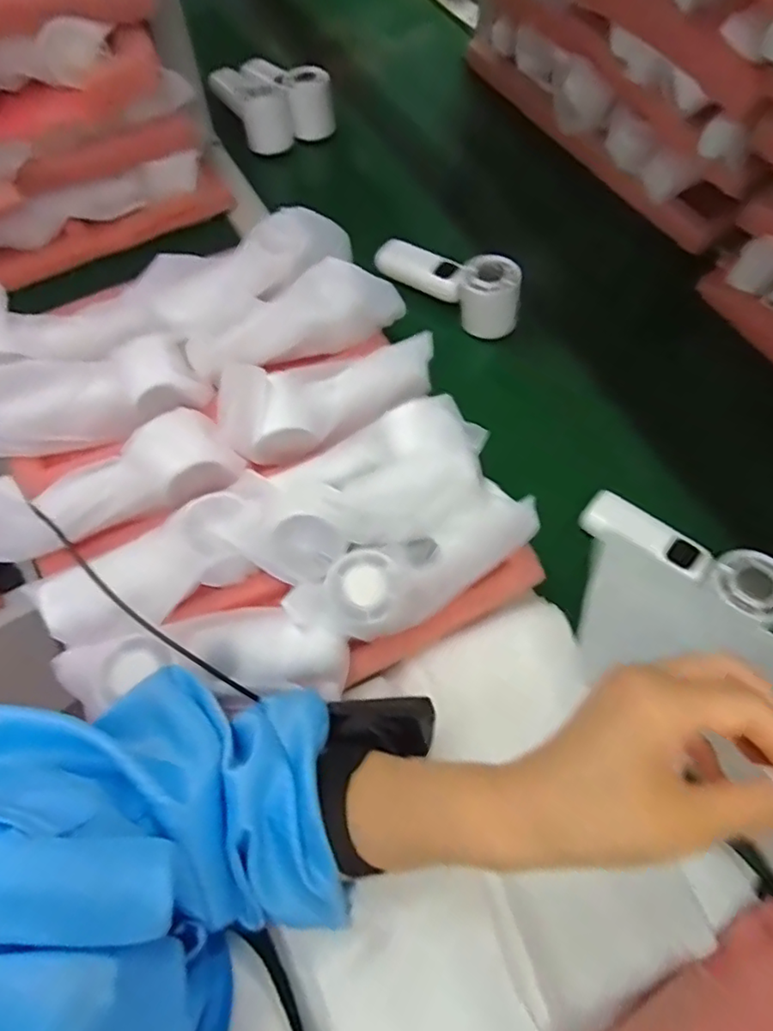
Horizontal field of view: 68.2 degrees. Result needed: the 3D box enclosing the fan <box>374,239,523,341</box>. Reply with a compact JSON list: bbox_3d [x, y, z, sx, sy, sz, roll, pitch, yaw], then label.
[{"bbox_3d":[0.060,-0.237,0.565,0.156,0.058,0.047,33,69,13],"label":"fan"}]

